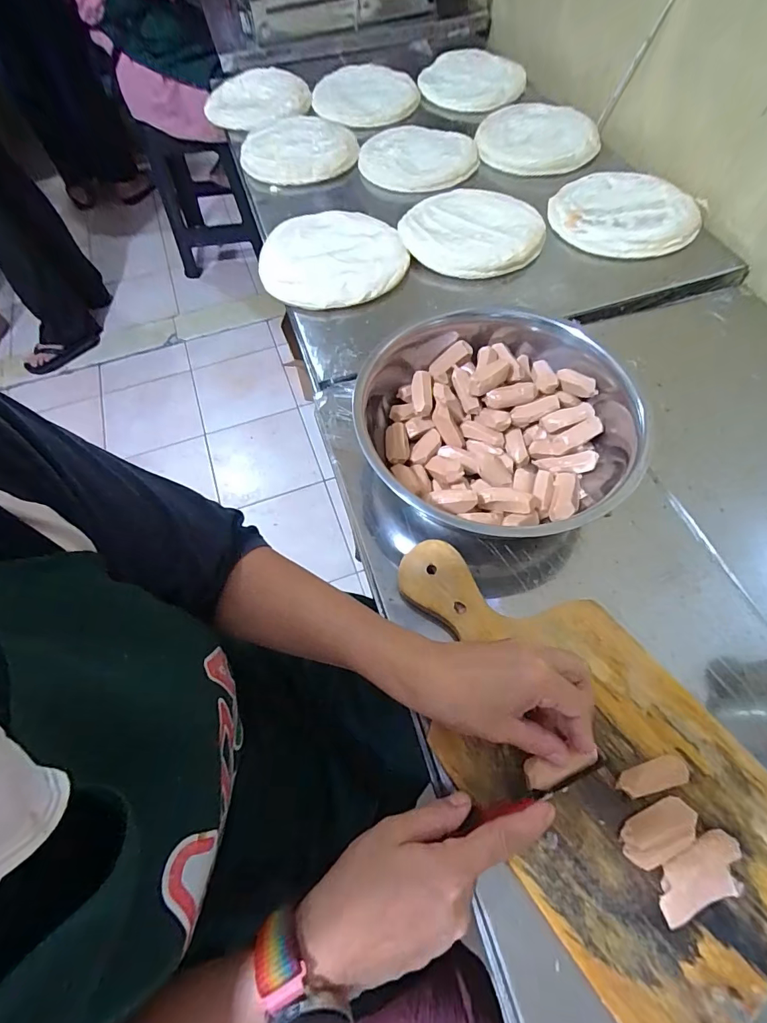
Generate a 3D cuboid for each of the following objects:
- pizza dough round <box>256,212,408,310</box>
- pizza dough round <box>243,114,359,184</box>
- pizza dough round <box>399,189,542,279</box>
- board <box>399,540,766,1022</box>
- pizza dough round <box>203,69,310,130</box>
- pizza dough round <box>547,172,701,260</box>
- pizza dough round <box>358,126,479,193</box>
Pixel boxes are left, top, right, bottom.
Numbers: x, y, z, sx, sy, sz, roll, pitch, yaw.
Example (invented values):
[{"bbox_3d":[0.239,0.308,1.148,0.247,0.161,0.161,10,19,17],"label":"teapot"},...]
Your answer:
[{"bbox_3d":[-0.070,-0.349,0.609,0.193,0.019,0.191,-1,62,2],"label":"pizza dough round"},{"bbox_3d":[-0.148,-0.638,0.767,0.195,0.020,0.197,-8,62,-2],"label":"pizza dough round"},{"bbox_3d":[0.126,-0.401,0.622,0.190,0.017,0.186,-1,62,2],"label":"pizza dough round"},{"bbox_3d":[0.129,0.159,0.325,0.167,0.021,0.340,-33,66,-15],"label":"board"},{"bbox_3d":[-0.246,-0.807,0.861,0.198,0.013,0.258,-8,62,-2],"label":"pizza dough round"},{"bbox_3d":[0.340,-0.433,0.631,0.190,0.022,0.198,-1,62,2],"label":"pizza dough round"},{"bbox_3d":[0.059,-0.599,0.747,0.192,0.029,0.170,31,67,17],"label":"pizza dough round"}]

